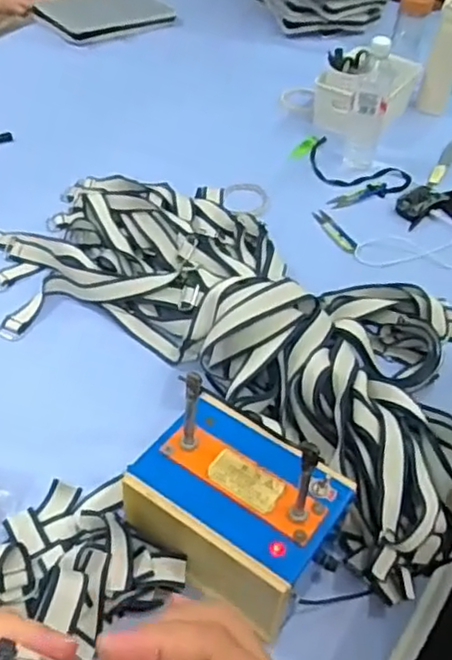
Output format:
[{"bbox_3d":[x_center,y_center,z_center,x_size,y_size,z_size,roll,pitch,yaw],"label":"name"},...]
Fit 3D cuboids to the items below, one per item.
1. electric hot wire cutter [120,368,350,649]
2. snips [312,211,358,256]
[{"bbox_3d":[0.010,0.145,0.613,0.179,0.165,0.131,28,49,20],"label":"electric hot wire cutter"},{"bbox_3d":[0.179,-0.162,1.095,0.033,0.005,0.123,-18,50,-22],"label":"snips"}]

